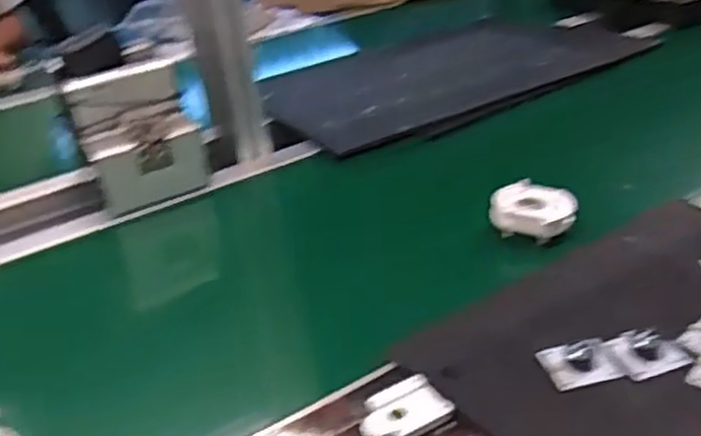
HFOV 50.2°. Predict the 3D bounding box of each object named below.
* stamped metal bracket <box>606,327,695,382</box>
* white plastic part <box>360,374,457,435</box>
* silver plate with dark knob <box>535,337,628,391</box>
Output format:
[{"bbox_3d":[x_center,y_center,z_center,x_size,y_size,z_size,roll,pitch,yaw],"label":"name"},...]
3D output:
[{"bbox_3d":[0.214,0.094,0.533,0.048,0.015,0.046,-10,29,-7],"label":"stamped metal bracket"},{"bbox_3d":[0.034,0.128,0.501,0.057,0.008,0.046,-20,31,-23],"label":"white plastic part"},{"bbox_3d":[0.165,0.102,0.534,0.051,0.012,0.040,-9,29,-4],"label":"silver plate with dark knob"}]

